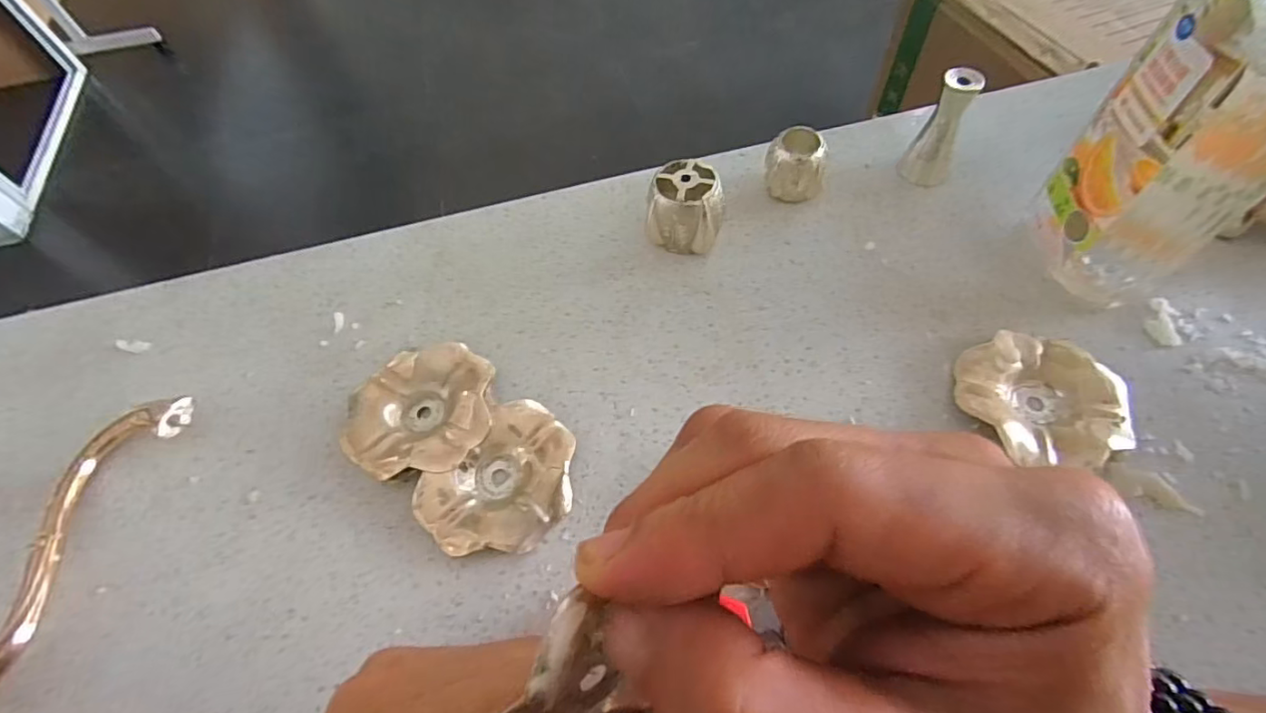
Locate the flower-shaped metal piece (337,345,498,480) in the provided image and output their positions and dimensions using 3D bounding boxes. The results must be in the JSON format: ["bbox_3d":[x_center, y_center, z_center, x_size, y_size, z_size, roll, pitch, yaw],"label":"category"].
[{"bbox_3d":[-0.097,0.024,0.259,0.065,0.014,0.063,-5,59,0],"label":"flower-shaped metal piece"}]

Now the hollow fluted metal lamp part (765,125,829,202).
[{"bbox_3d":[0.089,-0.104,0.310,0.031,0.033,0.025,13,61,11],"label":"hollow fluted metal lamp part"}]

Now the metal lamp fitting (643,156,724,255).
[{"bbox_3d":[0.027,-0.076,0.296,0.038,0.038,0.034,5,60,6],"label":"metal lamp fitting"}]

